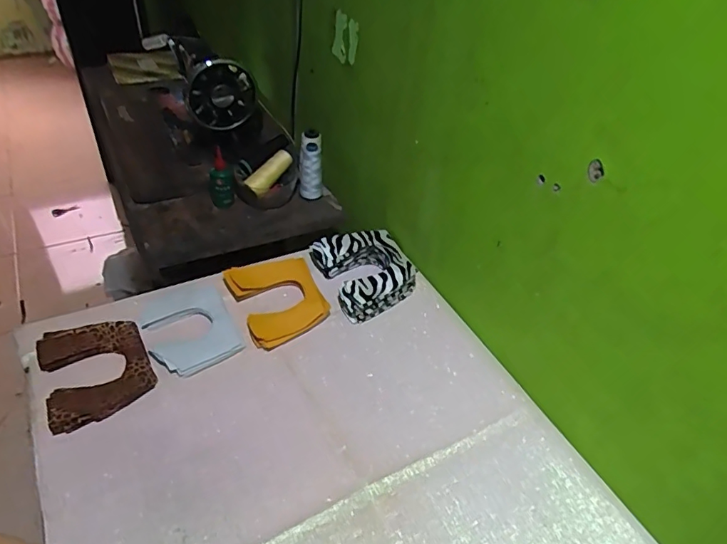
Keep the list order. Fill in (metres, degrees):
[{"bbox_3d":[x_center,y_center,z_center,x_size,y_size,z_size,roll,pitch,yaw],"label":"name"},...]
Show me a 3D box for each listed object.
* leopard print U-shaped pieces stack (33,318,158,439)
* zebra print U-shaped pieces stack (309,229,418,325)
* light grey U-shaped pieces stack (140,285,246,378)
[{"bbox_3d":[-0.357,0.129,0.684,0.126,0.011,0.152,-16,52,-27],"label":"leopard print U-shaped pieces stack"},{"bbox_3d":[0.004,-0.002,0.850,0.138,0.061,0.157,-20,47,-25],"label":"zebra print U-shaped pieces stack"},{"bbox_3d":[-0.250,0.082,0.740,0.115,0.012,0.135,-22,58,-23],"label":"light grey U-shaped pieces stack"}]

